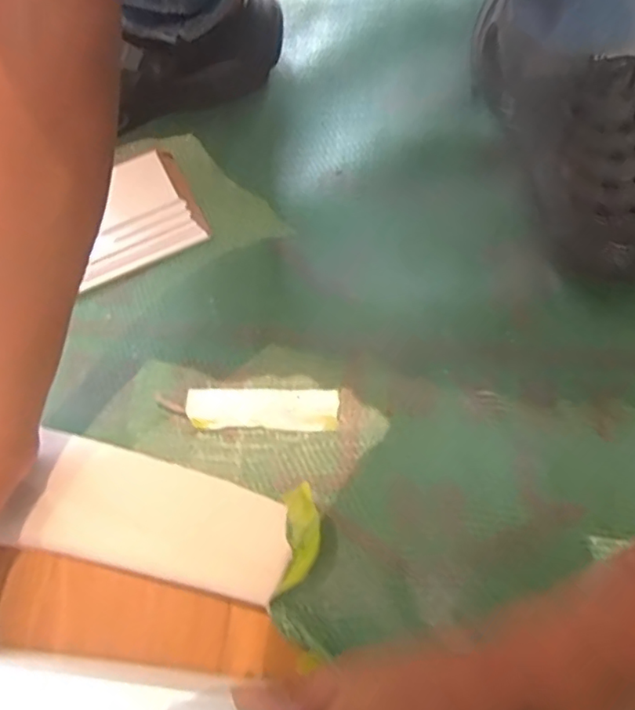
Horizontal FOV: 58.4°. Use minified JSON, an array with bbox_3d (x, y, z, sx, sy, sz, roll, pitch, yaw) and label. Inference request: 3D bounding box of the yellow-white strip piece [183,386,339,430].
[{"bbox_3d":[-0.040,0.038,0.414,0.108,0.006,0.031,-1,69,2],"label":"yellow-white strip piece"}]

